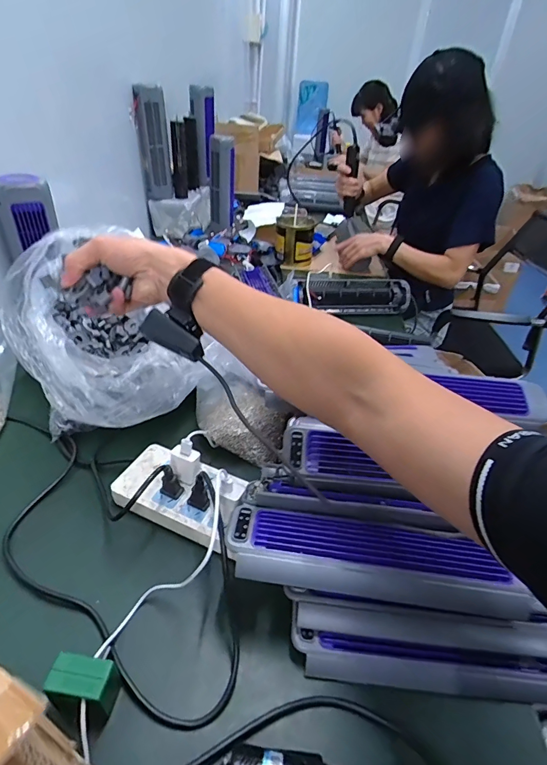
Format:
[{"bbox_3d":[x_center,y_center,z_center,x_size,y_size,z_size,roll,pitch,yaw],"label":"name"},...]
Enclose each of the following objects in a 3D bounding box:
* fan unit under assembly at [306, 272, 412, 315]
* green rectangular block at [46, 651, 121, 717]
[{"bbox_3d":[0.219,-0.232,1.069,0.263,0.074,0.105,3,37,-2],"label":"fan unit under assembly"},{"bbox_3d":[-0.172,0.276,0.374,0.050,0.046,0.034,7,37,2],"label":"green rectangular block"}]

